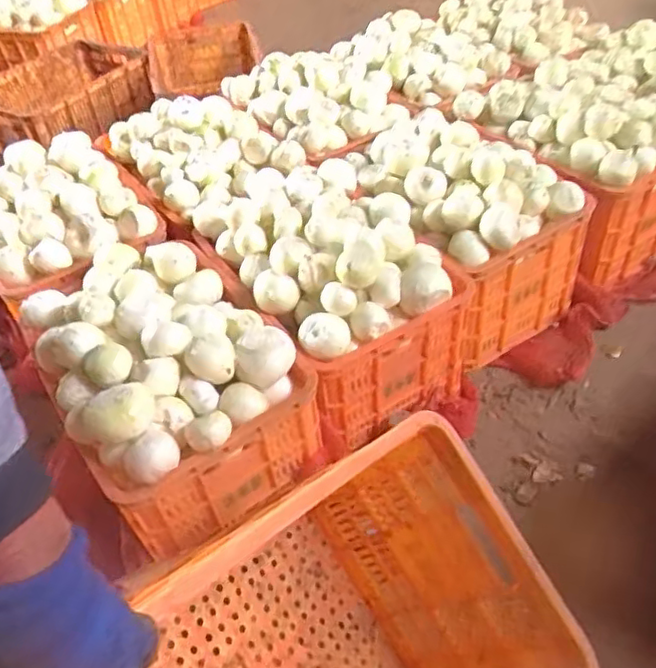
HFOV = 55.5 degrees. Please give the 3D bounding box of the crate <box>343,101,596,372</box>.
[{"bbox_3d":[0.257,-0.253,1.453,0.351,0.363,0.567,-31,50,-23],"label":"crate"}]

